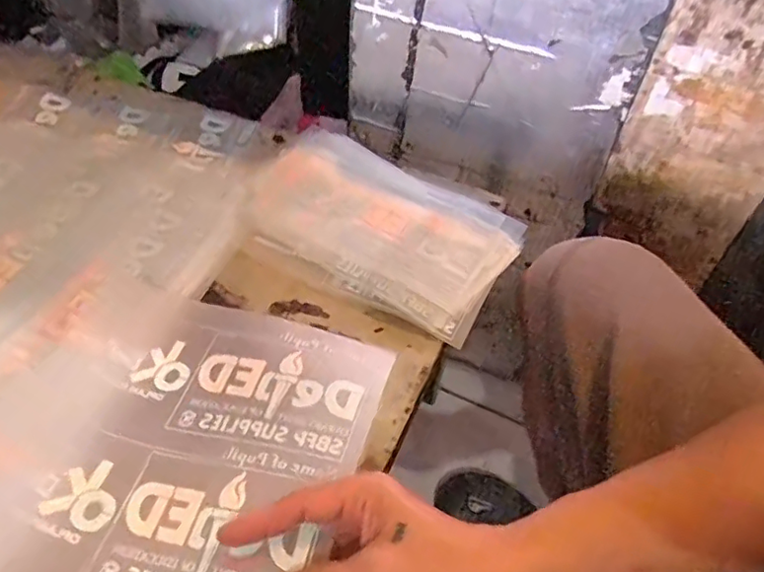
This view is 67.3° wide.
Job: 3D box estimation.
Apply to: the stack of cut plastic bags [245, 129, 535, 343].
[{"bbox_3d":[-0.009,-0.066,0.563,0.272,0.014,0.169,27,56,20],"label":"stack of cut plastic bags"}]

